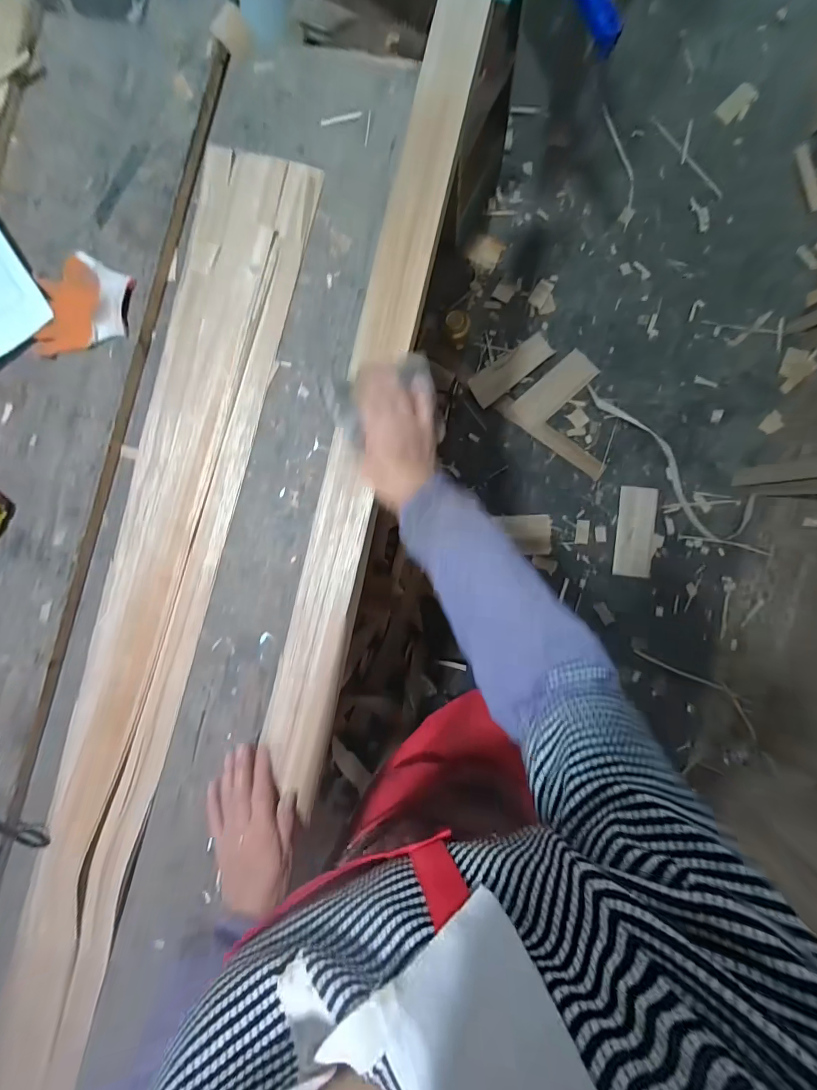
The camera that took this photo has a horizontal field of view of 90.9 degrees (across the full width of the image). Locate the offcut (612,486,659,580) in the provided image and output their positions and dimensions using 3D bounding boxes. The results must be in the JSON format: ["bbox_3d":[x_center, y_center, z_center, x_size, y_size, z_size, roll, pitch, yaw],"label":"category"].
[{"bbox_3d":[0.684,-0.040,1.204,0.105,0.020,0.267,7,91,6],"label":"offcut"}]

